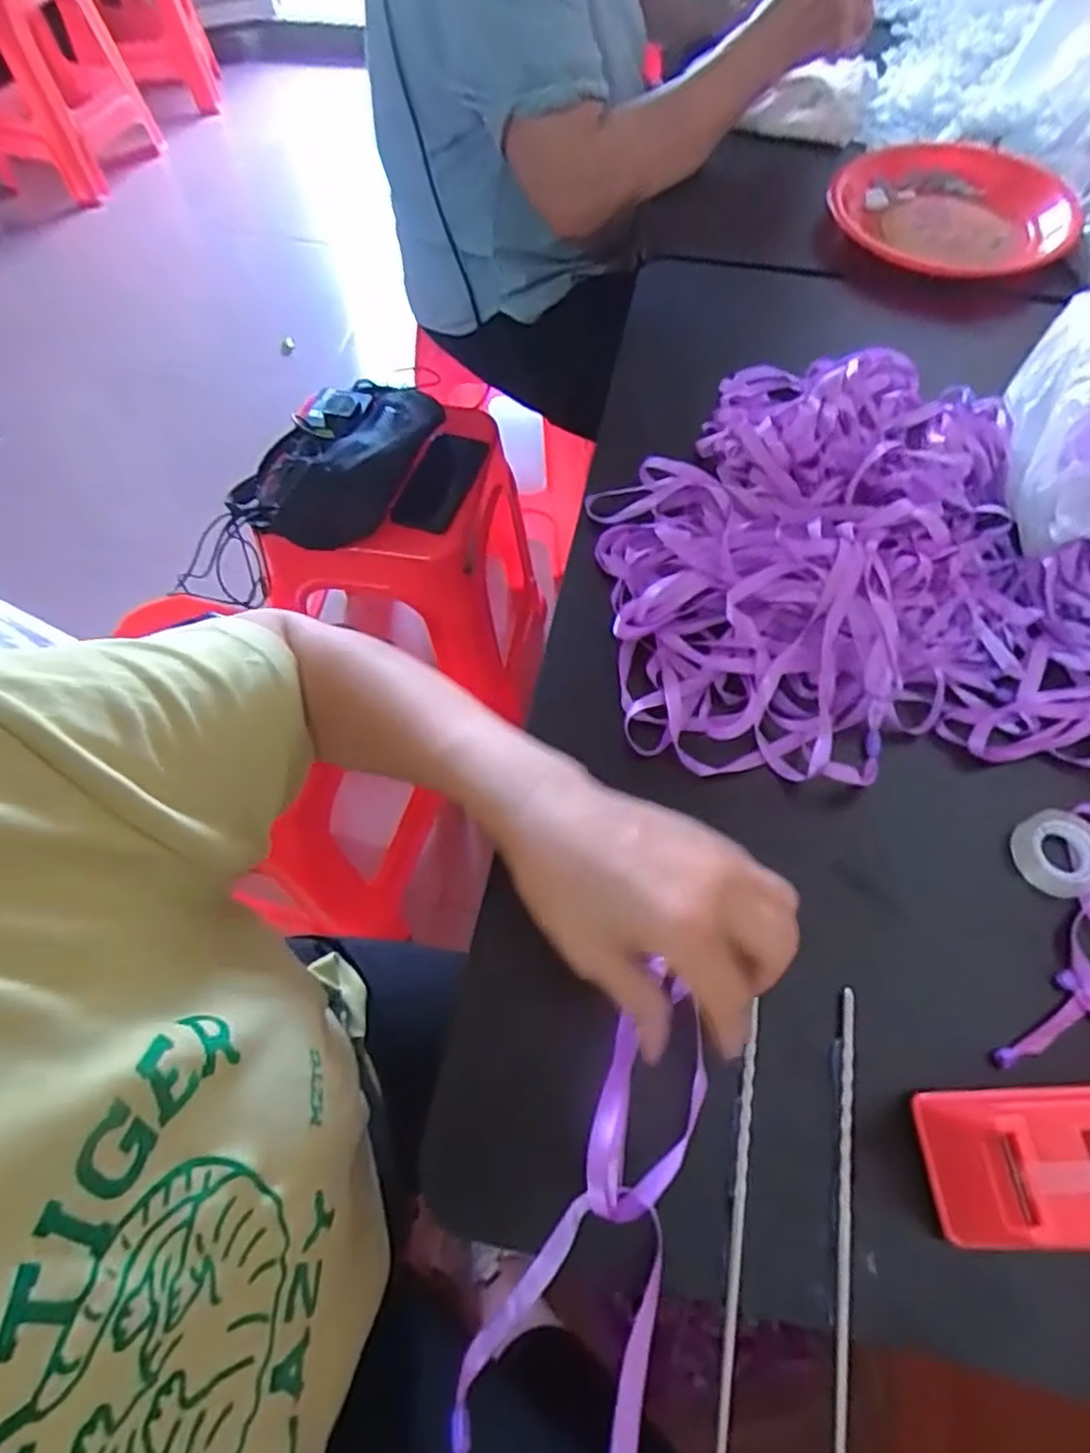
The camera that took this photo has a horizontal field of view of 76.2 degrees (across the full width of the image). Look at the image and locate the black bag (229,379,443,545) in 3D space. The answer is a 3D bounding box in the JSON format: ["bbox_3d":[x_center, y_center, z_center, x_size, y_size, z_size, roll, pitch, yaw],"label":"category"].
[{"bbox_3d":[-0.269,-0.349,0.910,0.273,0.097,0.213,-40,69,-18],"label":"black bag"}]

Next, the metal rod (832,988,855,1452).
[{"bbox_3d":[0.138,0.238,0.321,0.007,0.007,0.223,12,63,7],"label":"metal rod"}]

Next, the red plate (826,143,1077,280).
[{"bbox_3d":[0.398,-0.537,0.702,0.209,0.037,0.198,0,62,0],"label":"red plate"}]

